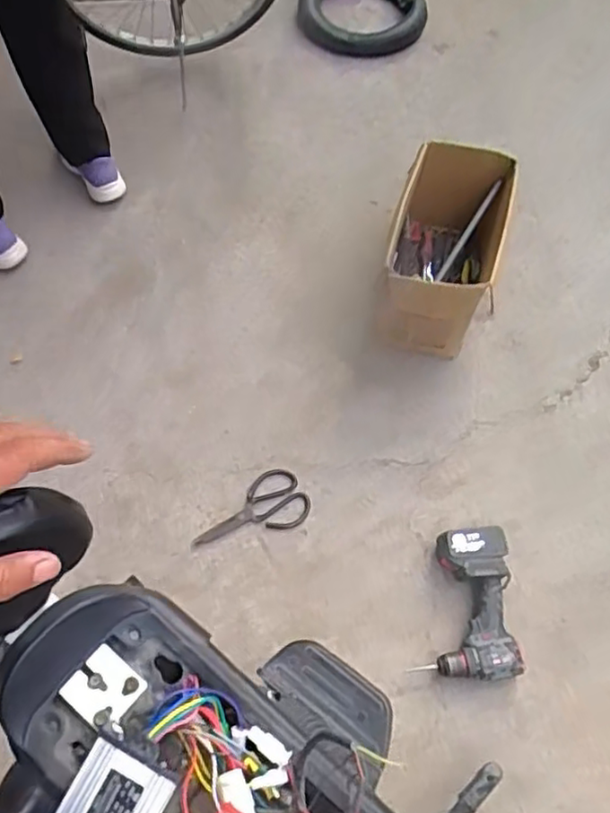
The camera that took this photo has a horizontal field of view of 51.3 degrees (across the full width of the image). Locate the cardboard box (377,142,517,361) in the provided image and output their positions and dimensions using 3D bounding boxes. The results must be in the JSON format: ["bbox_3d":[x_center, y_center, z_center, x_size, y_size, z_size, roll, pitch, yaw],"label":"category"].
[{"bbox_3d":[0.281,-0.308,1.304,0.221,0.223,0.374,12,63,6],"label":"cardboard box"}]

